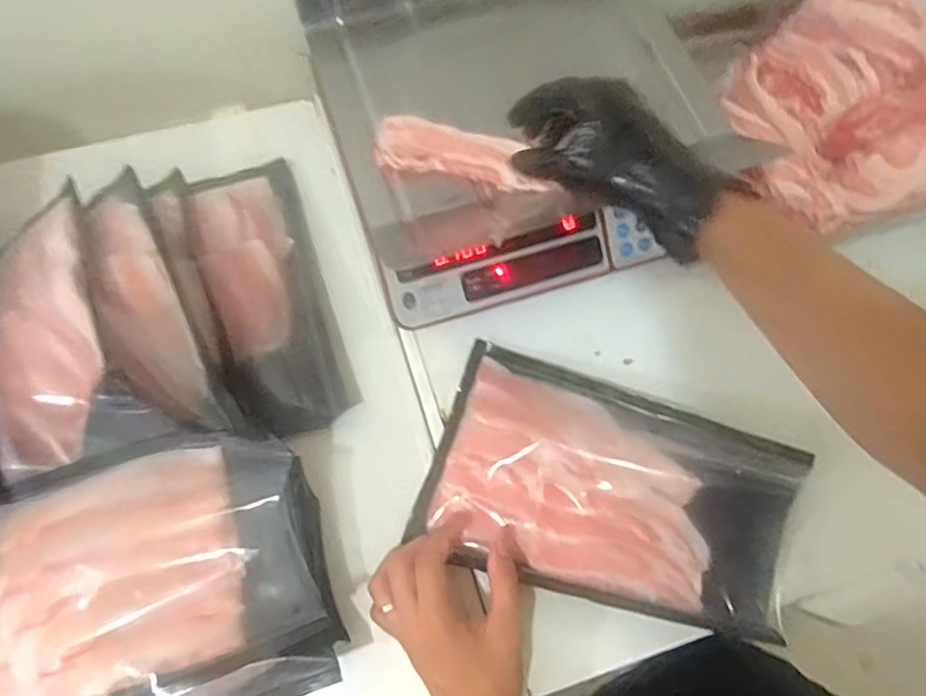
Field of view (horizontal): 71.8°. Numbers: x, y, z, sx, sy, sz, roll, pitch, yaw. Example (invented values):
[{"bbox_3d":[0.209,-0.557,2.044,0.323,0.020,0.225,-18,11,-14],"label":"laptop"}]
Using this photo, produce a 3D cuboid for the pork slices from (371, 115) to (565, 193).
[{"bbox_3d":[-0.004,-0.166,0.558,0.148,0.018,0.049,15,65,0],"label":"pork slices"}]

